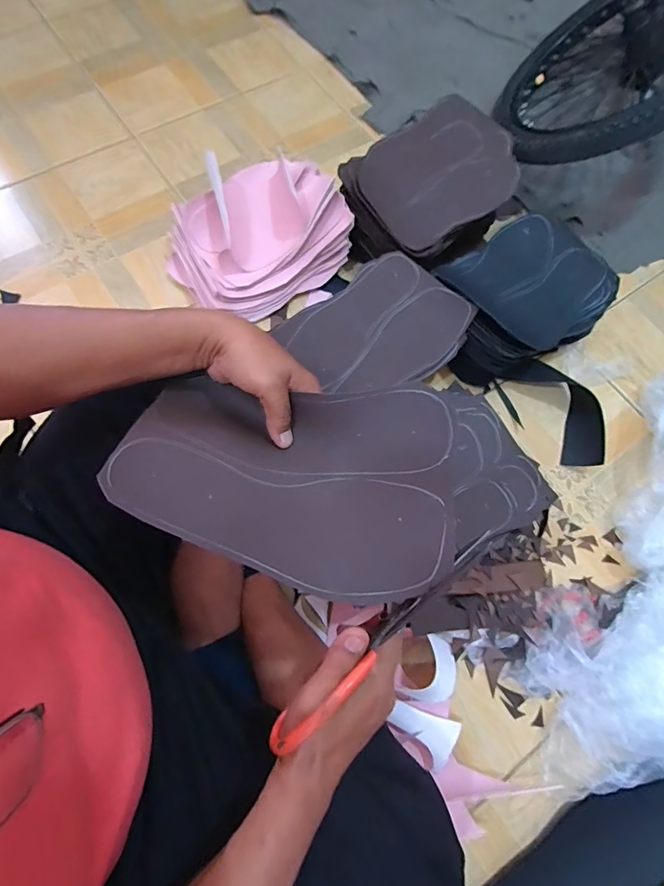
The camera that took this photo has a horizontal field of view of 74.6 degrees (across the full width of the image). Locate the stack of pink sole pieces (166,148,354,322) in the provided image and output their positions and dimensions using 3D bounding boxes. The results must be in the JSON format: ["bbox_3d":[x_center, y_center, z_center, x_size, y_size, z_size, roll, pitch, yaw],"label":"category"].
[{"bbox_3d":[-0.120,-0.344,0.703,0.293,0.127,0.224,-34,76,-13],"label":"stack of pink sole pieces"}]

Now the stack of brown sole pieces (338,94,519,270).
[{"bbox_3d":[0.158,-0.414,0.728,0.296,0.121,0.218,-31,75,-12],"label":"stack of brown sole pieces"}]

